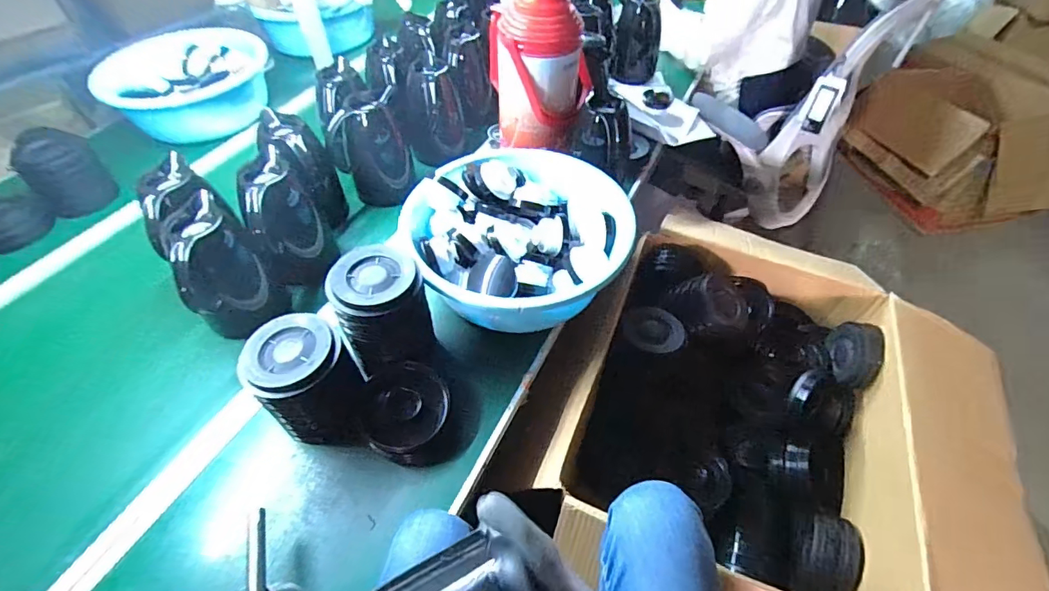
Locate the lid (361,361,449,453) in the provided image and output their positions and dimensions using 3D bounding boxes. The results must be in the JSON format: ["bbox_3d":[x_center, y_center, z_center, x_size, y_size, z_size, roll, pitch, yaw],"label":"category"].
[{"bbox_3d":[-0.167,0.155,0.673,0.114,0.018,0.116,7,76,11],"label":"lid"}]

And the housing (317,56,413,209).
[{"bbox_3d":[-0.343,-0.344,1.017,0.148,0.187,0.253,-21,53,-16],"label":"housing"}]

